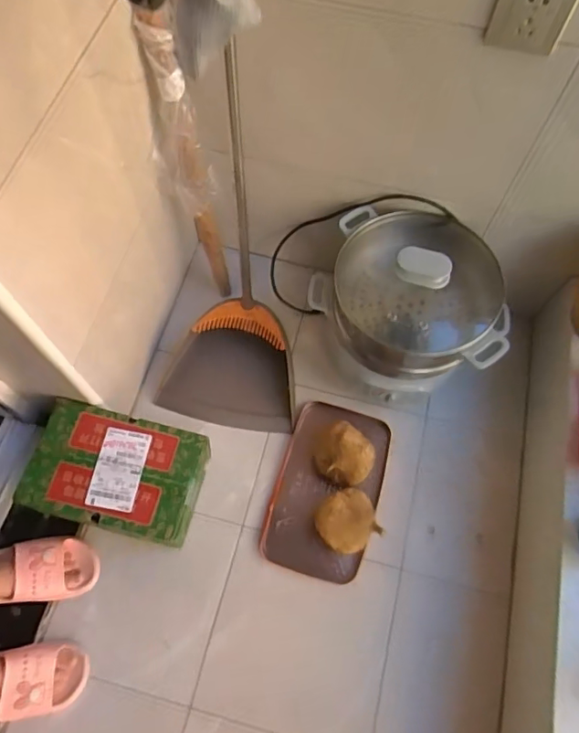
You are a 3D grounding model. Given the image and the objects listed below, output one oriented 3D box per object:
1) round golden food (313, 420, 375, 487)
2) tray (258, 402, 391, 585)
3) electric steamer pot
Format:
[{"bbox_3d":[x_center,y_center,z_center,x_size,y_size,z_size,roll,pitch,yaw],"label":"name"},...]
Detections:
[{"bbox_3d":[0.102,0.166,0.996,0.109,0.092,0.097,37,71,14],"label":"round golden food"},{"bbox_3d":[0.073,0.227,1.003,0.193,0.034,0.317,16,67,6],"label":"tray"},{"bbox_3d":[0.179,-0.121,1.015,0.426,0.284,0.315,9,66,3],"label":"electric steamer pot"}]

